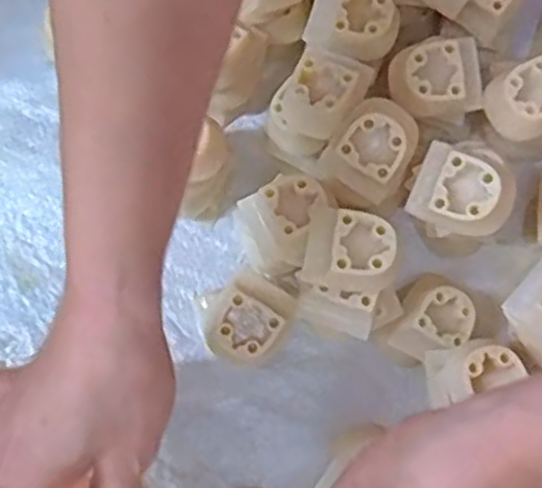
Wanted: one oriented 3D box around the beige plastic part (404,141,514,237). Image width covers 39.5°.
[{"bbox_3d":[0.094,-0.028,0.369,0.046,0.026,0.042,19,90,21],"label":"beige plastic part"}]

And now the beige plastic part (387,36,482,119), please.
[{"bbox_3d":[0.085,-0.086,0.392,0.045,0.019,0.035,-7,79,-1],"label":"beige plastic part"}]

